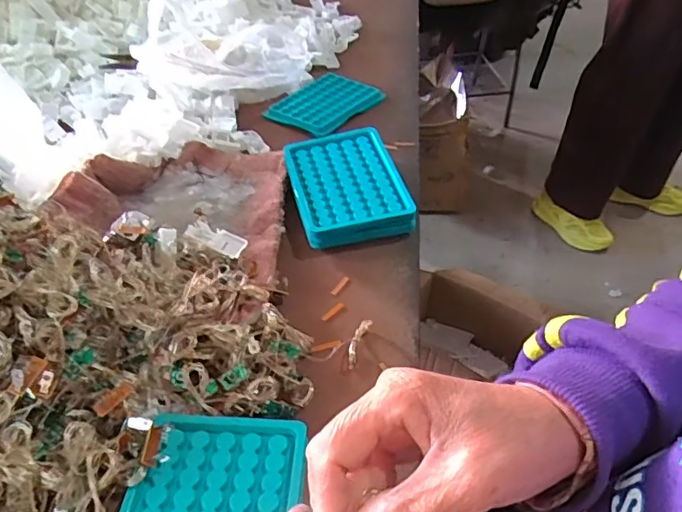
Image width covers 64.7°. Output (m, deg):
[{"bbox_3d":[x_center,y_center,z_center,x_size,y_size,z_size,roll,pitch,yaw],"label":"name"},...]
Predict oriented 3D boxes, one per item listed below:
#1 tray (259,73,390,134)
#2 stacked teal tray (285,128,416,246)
[{"bbox_3d":[-0.020,-0.189,0.667,0.098,0.016,0.122,27,50,25],"label":"tray"},{"bbox_3d":[0.004,-0.067,0.512,0.096,0.033,0.135,-10,45,-10],"label":"stacked teal tray"}]

